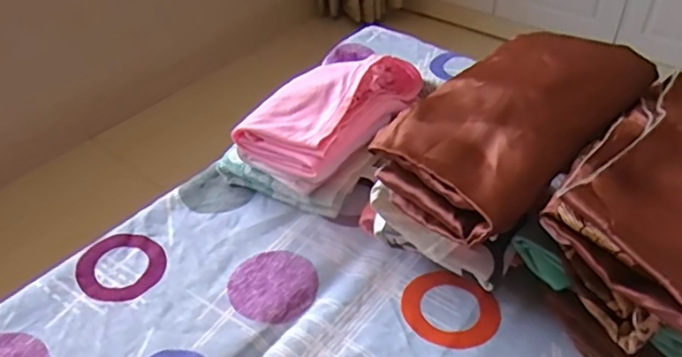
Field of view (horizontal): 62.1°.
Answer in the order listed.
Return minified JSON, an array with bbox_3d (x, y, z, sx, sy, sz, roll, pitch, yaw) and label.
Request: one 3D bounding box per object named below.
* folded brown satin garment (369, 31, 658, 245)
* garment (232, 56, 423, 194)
[{"bbox_3d":[0.171,-0.063,0.545,0.289,0.067,0.153,-33,49,-28],"label":"folded brown satin garment"},{"bbox_3d":[-0.001,-0.097,0.712,0.122,0.085,0.267,24,49,28],"label":"garment"}]

